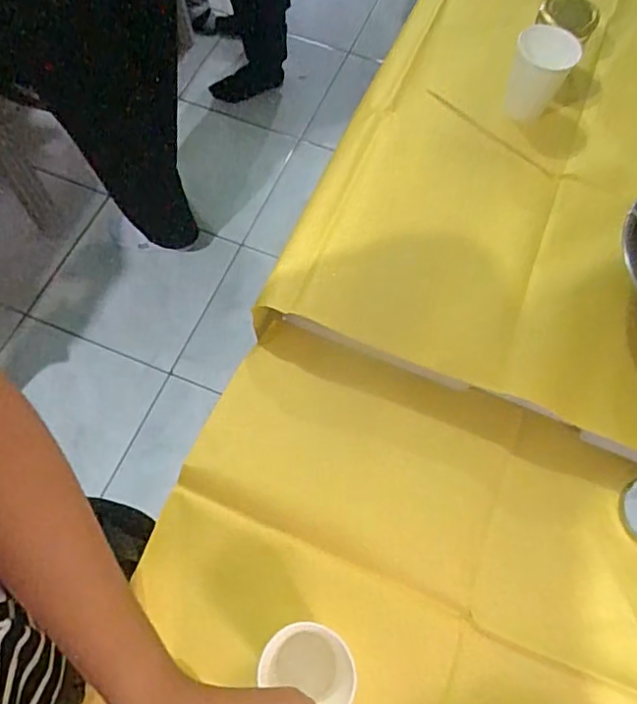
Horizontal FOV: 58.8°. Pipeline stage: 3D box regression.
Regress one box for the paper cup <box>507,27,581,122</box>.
[{"bbox_3d":[0.268,-0.337,0.698,0.072,0.089,0.082,24,67,9],"label":"paper cup"}]

